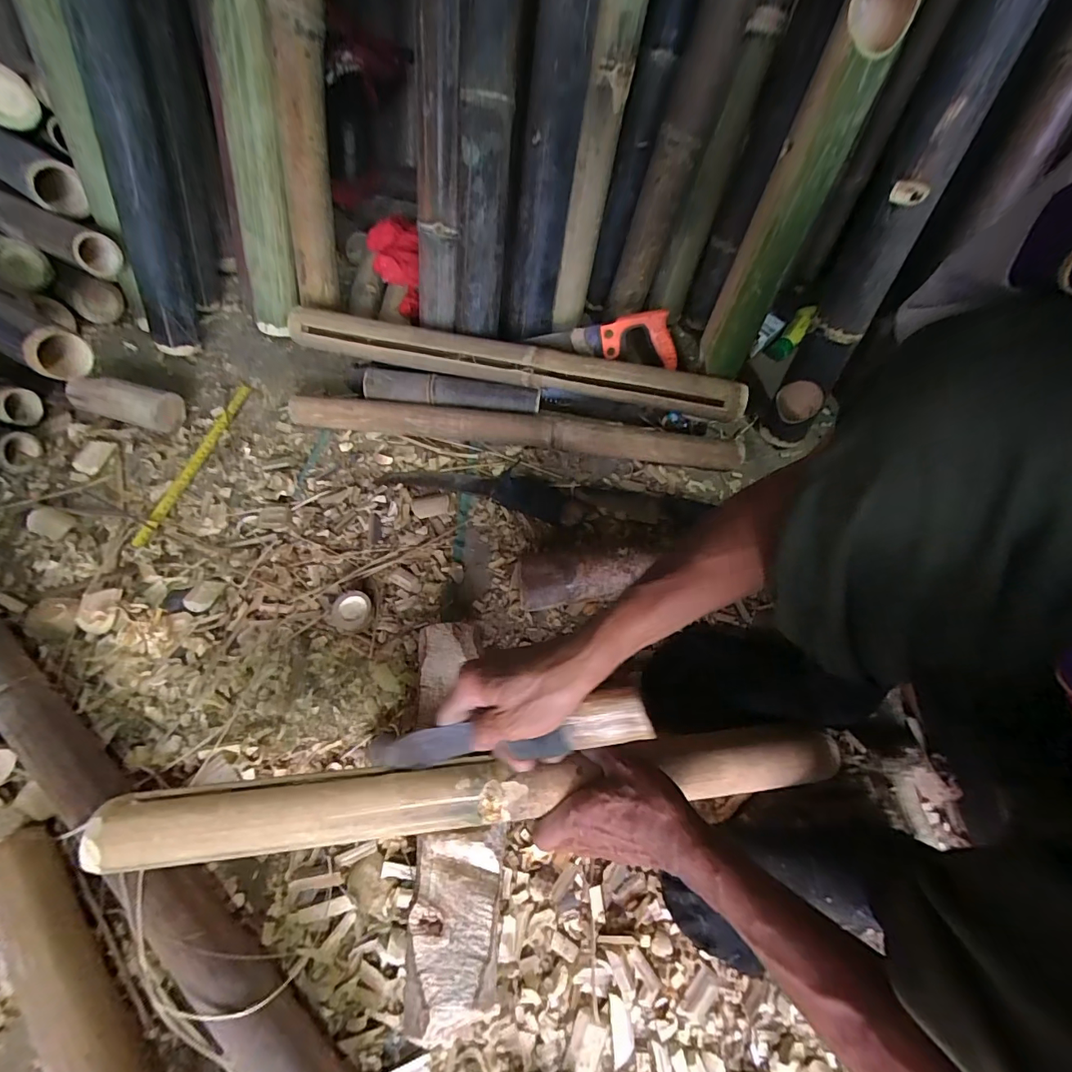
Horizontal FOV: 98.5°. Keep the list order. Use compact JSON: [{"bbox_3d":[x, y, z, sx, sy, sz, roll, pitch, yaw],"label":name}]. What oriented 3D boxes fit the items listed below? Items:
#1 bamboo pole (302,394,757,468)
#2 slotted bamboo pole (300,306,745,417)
[{"bbox_3d":[-0.026,-0.153,0.687,0.648,0.054,0.043,6,61,2],"label":"bamboo pole"},{"bbox_3d":[-0.035,-0.246,0.646,0.644,0.041,0.040,12,61,5],"label":"slotted bamboo pole"}]

